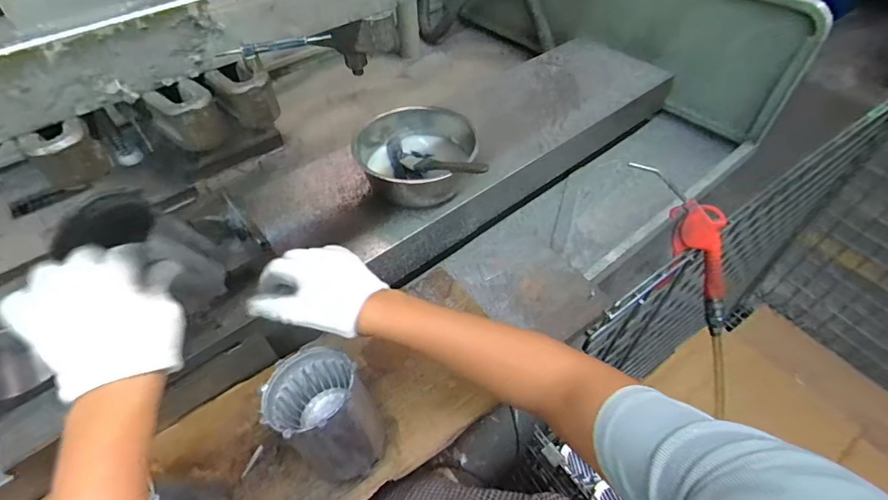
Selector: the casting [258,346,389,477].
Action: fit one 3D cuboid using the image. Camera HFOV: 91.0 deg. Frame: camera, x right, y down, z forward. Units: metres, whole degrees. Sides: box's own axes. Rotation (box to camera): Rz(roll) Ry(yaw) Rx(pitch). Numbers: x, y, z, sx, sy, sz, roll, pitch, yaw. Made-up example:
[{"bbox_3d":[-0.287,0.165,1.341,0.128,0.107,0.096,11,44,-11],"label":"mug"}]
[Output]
[{"bbox_3d":[-0.125,0.175,0.465,0.091,0.125,0.109,-23,51,-14],"label":"casting"}]

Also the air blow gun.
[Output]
[{"bbox_3d":[0.341,-0.011,0.587,0.053,0.255,0.053,-27,8,-17],"label":"air blow gun"}]

